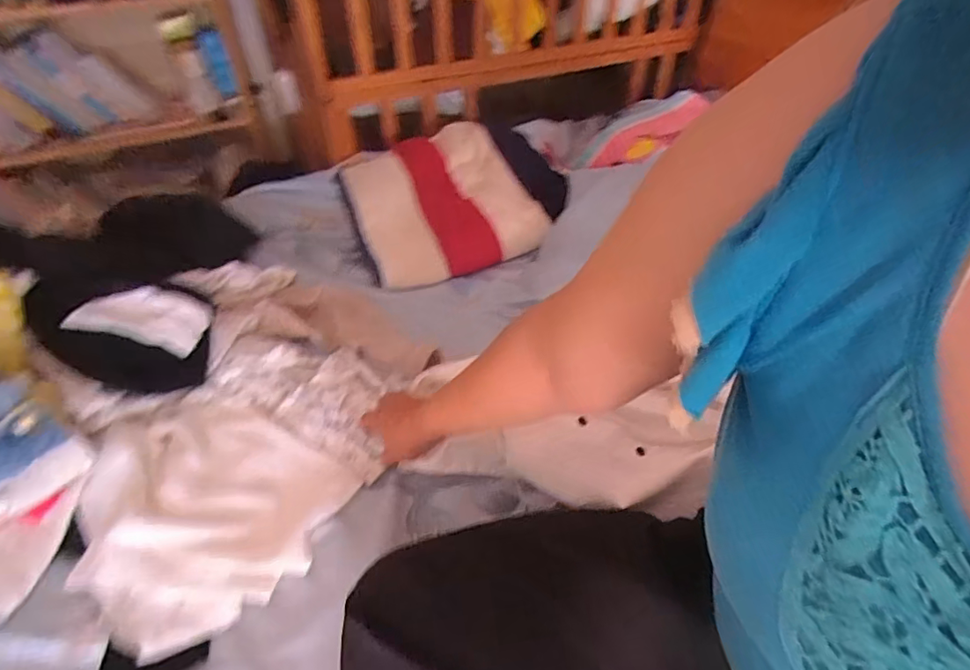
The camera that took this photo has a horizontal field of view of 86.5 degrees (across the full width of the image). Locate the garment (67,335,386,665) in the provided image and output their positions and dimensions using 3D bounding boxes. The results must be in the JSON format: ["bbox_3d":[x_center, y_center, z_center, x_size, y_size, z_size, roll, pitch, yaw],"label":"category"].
[{"bbox_3d":[-0.289,0.147,0.620,0.286,0.042,0.372,27,50,24],"label":"garment"}]

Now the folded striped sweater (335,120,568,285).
[{"bbox_3d":[-0.064,-0.295,1.035,0.420,0.103,0.400,-16,45,-17],"label":"folded striped sweater"}]

